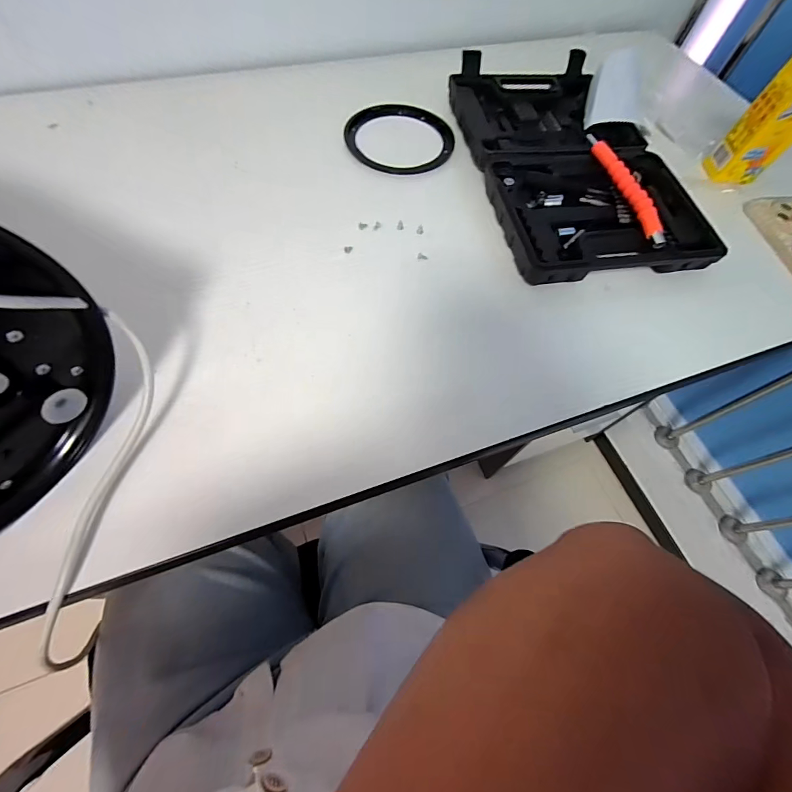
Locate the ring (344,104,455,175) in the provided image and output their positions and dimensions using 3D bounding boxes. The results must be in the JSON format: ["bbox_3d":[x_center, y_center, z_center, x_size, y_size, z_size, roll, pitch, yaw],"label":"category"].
[{"bbox_3d":[0.005,-0.319,0.475,0.130,0.010,0.130,2,63,-3],"label":"ring"}]

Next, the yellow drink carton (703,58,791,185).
[{"bbox_3d":[0.422,-0.306,0.427,0.052,0.126,0.045,-4,64,-6],"label":"yellow drink carton"}]

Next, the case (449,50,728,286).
[{"bbox_3d":[0.198,-0.281,0.448,0.220,0.039,0.361,-6,64,-7],"label":"case"}]

